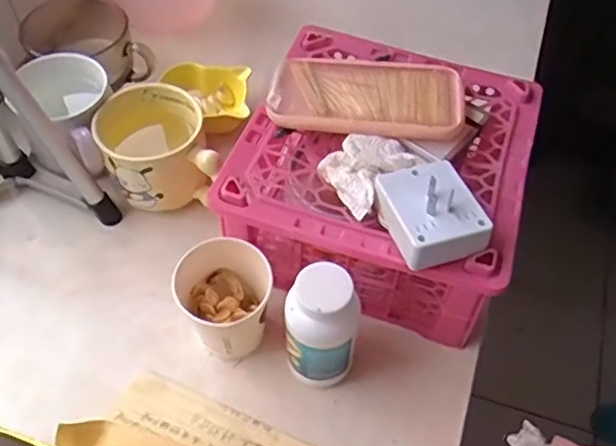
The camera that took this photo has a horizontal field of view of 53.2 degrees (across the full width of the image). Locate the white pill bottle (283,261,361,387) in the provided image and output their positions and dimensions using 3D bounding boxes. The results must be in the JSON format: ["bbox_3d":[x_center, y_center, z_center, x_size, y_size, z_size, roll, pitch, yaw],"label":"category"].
[{"bbox_3d":[0.010,0.079,0.446,0.049,0.120,0.040,9,54,7],"label":"white pill bottle"}]

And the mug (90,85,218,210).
[{"bbox_3d":[-0.138,-0.064,0.570,0.093,0.083,0.108,-15,55,-11],"label":"mug"}]

